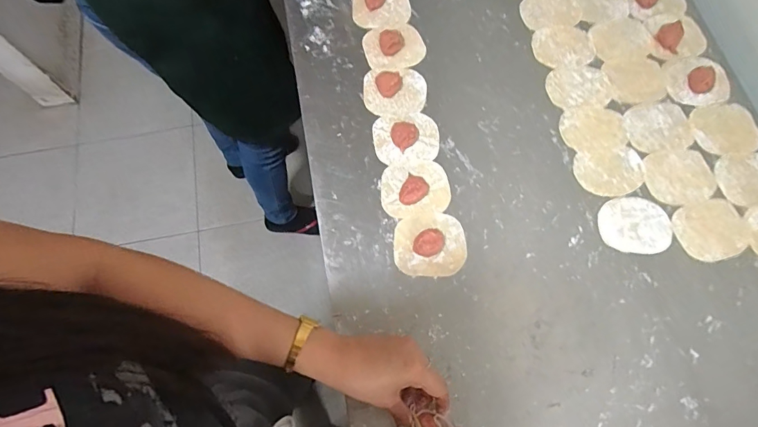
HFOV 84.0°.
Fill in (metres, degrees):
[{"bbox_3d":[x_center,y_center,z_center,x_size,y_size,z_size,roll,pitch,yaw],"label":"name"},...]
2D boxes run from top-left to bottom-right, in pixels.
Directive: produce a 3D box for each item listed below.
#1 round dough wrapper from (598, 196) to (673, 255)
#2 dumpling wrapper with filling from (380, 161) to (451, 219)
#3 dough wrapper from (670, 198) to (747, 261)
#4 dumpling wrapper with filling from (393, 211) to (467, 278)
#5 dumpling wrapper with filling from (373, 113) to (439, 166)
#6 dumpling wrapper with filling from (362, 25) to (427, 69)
[{"bbox_3d":[0.315,0.013,0.517,0.085,0.004,0.072,4,72,1],"label":"round dough wrapper"},{"bbox_3d":[0.045,-0.035,0.523,0.086,0.026,0.070,-8,72,-3],"label":"dumpling wrapper with filling"},{"bbox_3d":[0.407,0.020,0.516,0.088,0.004,0.071,-15,72,-5],"label":"dough wrapper"},{"bbox_3d":[0.061,0.033,0.500,0.084,0.024,0.078,3,72,1],"label":"dumpling wrapper with filling"},{"bbox_3d":[0.036,-0.103,0.552,0.085,0.018,0.069,-8,72,-3],"label":"dumpling wrapper with filling"},{"bbox_3d":[0.022,-0.241,0.601,0.084,0.019,0.072,-17,72,-6],"label":"dumpling wrapper with filling"}]

